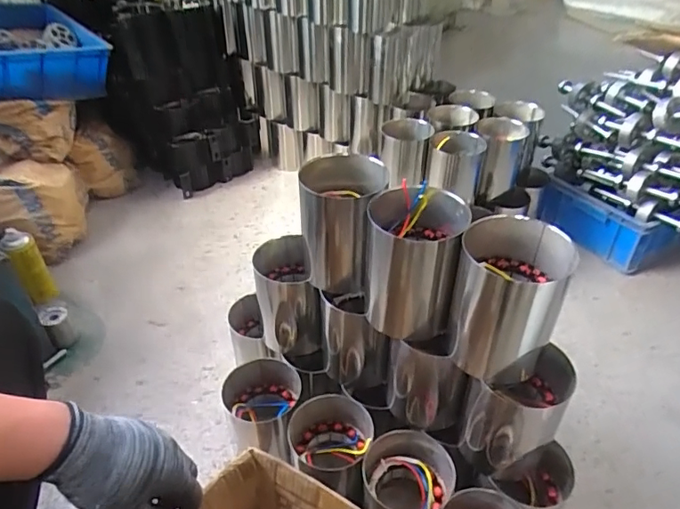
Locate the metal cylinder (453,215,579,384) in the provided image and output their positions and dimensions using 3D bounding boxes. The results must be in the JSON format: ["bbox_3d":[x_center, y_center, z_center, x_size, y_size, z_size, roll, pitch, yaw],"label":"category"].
[{"bbox_3d":[0.194,0.057,0.625,0.115,0.166,0.103,8,39,9],"label":"metal cylinder"}]

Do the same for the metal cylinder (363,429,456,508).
[{"bbox_3d":[0.087,0.362,0.756,0.122,0.164,0.141,21,43,24],"label":"metal cylinder"}]

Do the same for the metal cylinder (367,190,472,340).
[{"bbox_3d":[0.099,0.014,0.684,0.121,0.165,0.109,4,38,5],"label":"metal cylinder"}]

